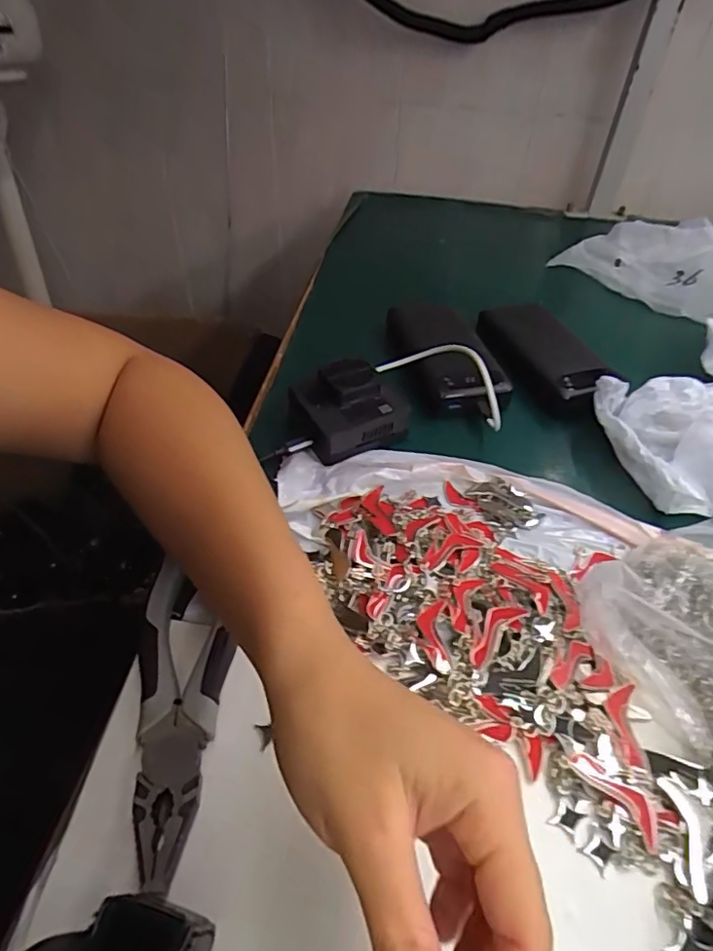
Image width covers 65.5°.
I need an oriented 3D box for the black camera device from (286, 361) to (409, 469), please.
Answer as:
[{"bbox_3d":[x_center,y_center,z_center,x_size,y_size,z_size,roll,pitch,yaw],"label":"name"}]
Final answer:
[{"bbox_3d":[-0.005,-0.055,0.439,0.077,0.044,0.064,-19,49,-21],"label":"black camera device"}]

